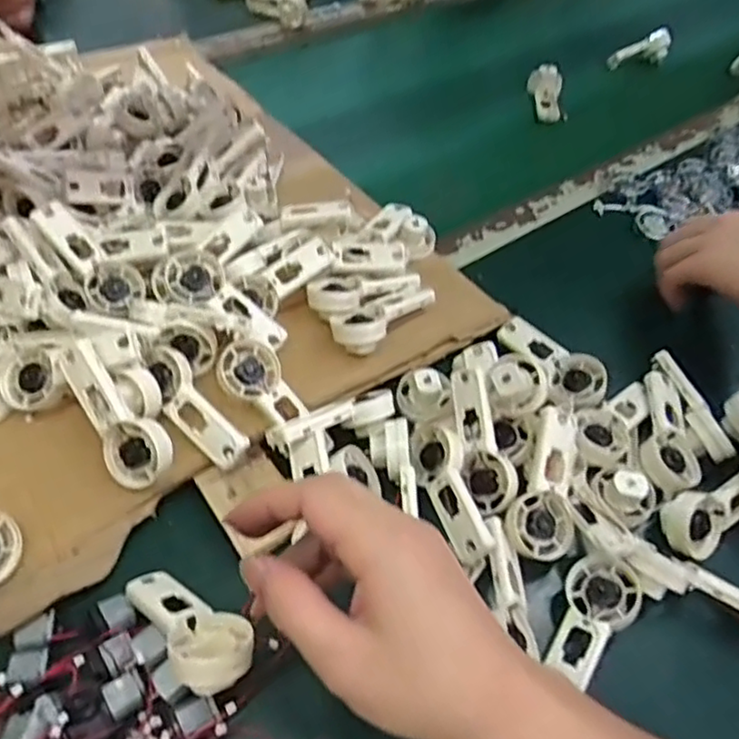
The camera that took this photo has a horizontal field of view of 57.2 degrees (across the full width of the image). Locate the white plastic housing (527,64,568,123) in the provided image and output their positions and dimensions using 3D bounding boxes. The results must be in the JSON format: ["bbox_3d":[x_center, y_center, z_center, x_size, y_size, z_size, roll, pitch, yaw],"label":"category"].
[{"bbox_3d":[0.206,-0.315,0.778,0.034,0.023,0.088,0,63,-5],"label":"white plastic housing"}]

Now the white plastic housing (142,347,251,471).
[{"bbox_3d":[-0.114,0.022,0.428,0.029,0.019,0.094,-33,73,-28],"label":"white plastic housing"}]

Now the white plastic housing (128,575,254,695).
[{"bbox_3d":[-0.094,0.125,0.345,0.038,0.016,0.091,-35,39,-30],"label":"white plastic housing"}]

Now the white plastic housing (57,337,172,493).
[{"bbox_3d":[-0.152,0.027,0.398,0.090,0.040,0.013,55,19,1],"label":"white plastic housing"}]

